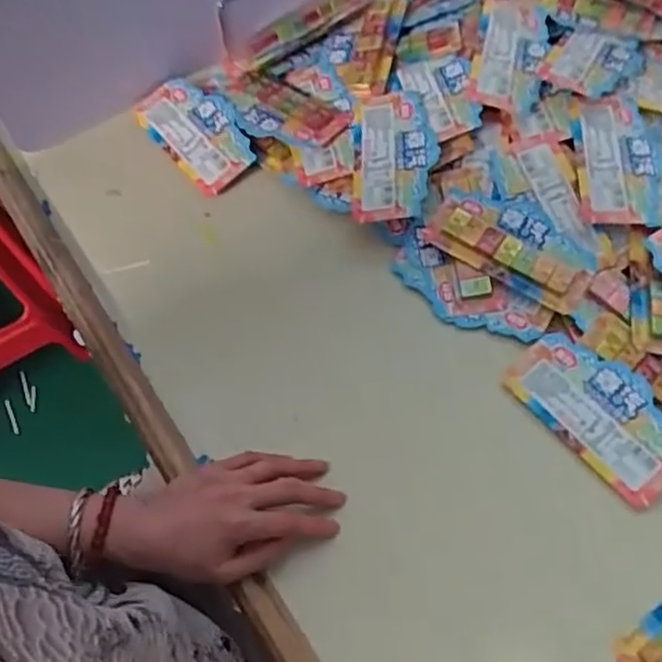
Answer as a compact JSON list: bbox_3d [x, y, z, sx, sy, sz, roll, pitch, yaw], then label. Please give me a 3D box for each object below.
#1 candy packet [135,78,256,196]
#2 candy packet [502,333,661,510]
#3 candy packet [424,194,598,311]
[{"bbox_3d":[-0.135,-0.204,0.717,0.076,0.019,0.145,-36,68,-15],"label":"candy packet"},{"bbox_3d":[0.217,0.064,0.569,0.075,0.016,0.148,-38,69,-16],"label":"candy packet"},{"bbox_3d":[0.167,-0.083,0.630,0.143,0.015,0.081,33,69,16],"label":"candy packet"}]

